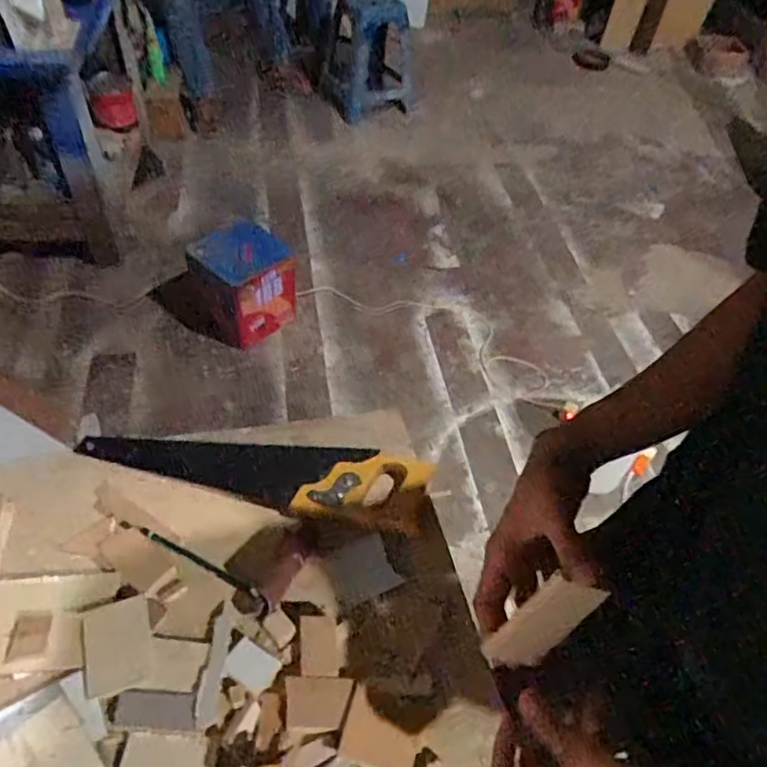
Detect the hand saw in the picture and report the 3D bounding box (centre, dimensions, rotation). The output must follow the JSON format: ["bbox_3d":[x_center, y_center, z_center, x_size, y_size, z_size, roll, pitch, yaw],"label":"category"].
[{"bbox_3d":[-0.152,0.101,0.730,0.407,0.028,0.095,5,48,-1],"label":"hand saw"}]

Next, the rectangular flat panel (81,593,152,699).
[{"bbox_3d":[-0.249,0.241,0.590,0.057,0.013,0.088,-12,50,-15],"label":"rectangular flat panel"}]

